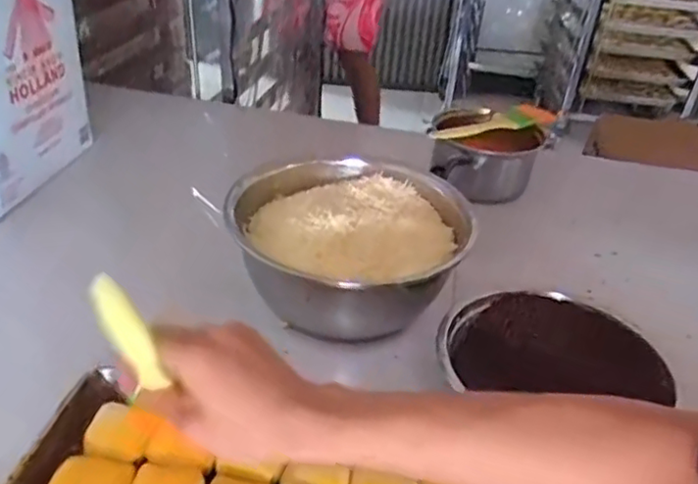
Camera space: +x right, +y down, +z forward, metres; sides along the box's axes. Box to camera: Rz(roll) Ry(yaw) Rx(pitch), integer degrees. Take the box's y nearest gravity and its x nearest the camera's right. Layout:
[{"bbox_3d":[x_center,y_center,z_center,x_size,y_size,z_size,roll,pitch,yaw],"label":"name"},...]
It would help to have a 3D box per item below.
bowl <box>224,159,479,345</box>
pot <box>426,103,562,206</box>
[{"bbox_3d":[0.005,0.007,0.667,0.231,0.103,0.232,4,34,-3],"label":"bowl"},{"bbox_3d":[0.206,-0.131,0.924,0.178,0.106,0.153,5,33,-2],"label":"pot"}]

